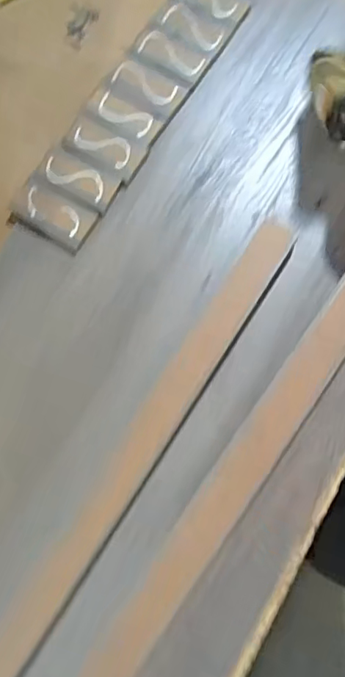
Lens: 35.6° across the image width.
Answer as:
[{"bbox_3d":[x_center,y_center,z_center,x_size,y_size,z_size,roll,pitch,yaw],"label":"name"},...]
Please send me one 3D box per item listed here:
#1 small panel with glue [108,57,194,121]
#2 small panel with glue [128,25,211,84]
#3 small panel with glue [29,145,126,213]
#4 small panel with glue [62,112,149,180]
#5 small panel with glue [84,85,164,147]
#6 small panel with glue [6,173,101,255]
[{"bbox_3d":[-0.026,-0.257,0.550,0.074,0.005,0.044,29,85,1],"label":"small panel with glue"},{"bbox_3d":[-0.004,-0.294,0.559,0.079,0.011,0.046,28,77,6],"label":"small panel with glue"},{"bbox_3d":[-0.092,-0.154,0.519,0.079,0.004,0.041,30,77,7],"label":"small panel with glue"},{"bbox_3d":[-0.066,-0.191,0.533,0.076,0.014,0.043,30,77,6],"label":"small panel with glue"},{"bbox_3d":[-0.047,-0.222,0.543,0.072,0.017,0.039,28,76,6],"label":"small panel with glue"},{"bbox_3d":[-0.115,-0.119,0.508,0.078,0.004,0.051,30,77,7],"label":"small panel with glue"}]

